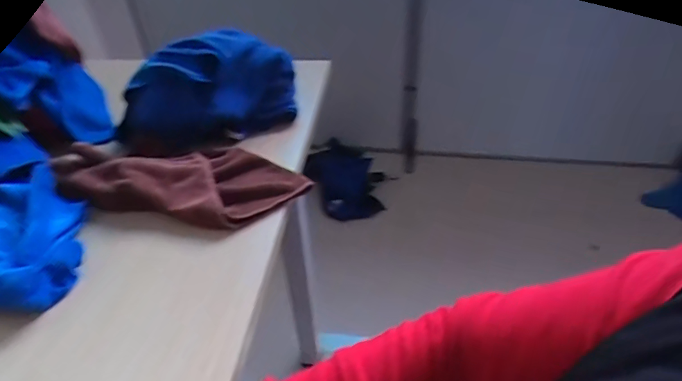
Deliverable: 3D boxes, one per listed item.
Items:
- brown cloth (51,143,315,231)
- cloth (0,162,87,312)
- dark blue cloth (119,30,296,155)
[{"bbox_3d":[-0.247,-0.023,0.647,0.393,0.050,0.152,7,40,13],"label":"brown cloth"},{"bbox_3d":[-0.388,0.054,0.543,0.182,0.052,0.189,6,40,12],"label":"cloth"},{"bbox_3d":[-0.220,-0.170,0.755,0.280,0.138,0.170,-5,39,-2],"label":"dark blue cloth"}]

